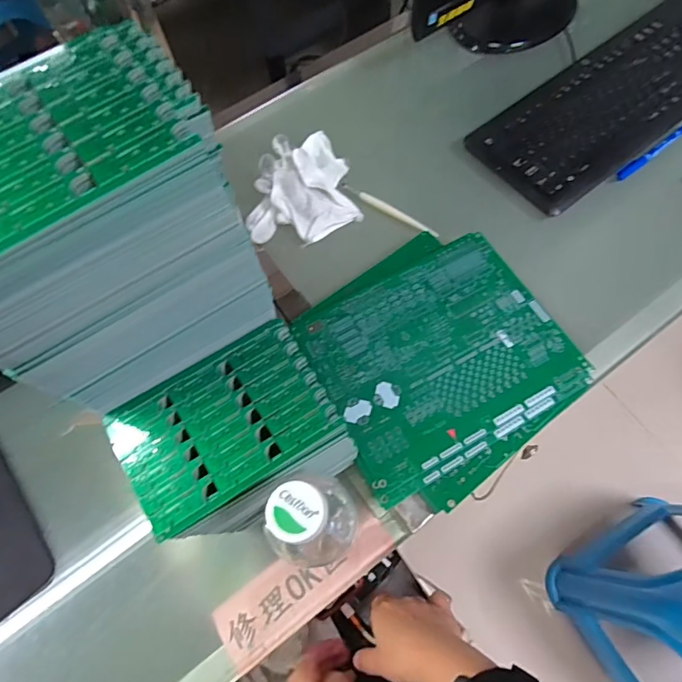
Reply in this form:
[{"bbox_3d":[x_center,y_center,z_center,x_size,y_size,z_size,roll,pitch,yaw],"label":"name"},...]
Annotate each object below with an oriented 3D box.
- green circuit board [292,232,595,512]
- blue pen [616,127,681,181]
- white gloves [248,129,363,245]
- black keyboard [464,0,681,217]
[{"bbox_3d":[0.107,0.022,0.497,0.246,0.011,0.232,-28,69,-9],"label":"green circuit board"},{"bbox_3d":[0.408,-0.248,0.614,0.126,0.009,0.013,-35,70,-11],"label":"blue pen"},{"bbox_3d":[-0.047,-0.200,0.599,0.137,0.038,0.161,-2,68,2],"label":"white gloves"},{"bbox_3d":[0.403,-0.354,0.649,0.492,0.021,0.157,-37,71,-12],"label":"black keyboard"}]

